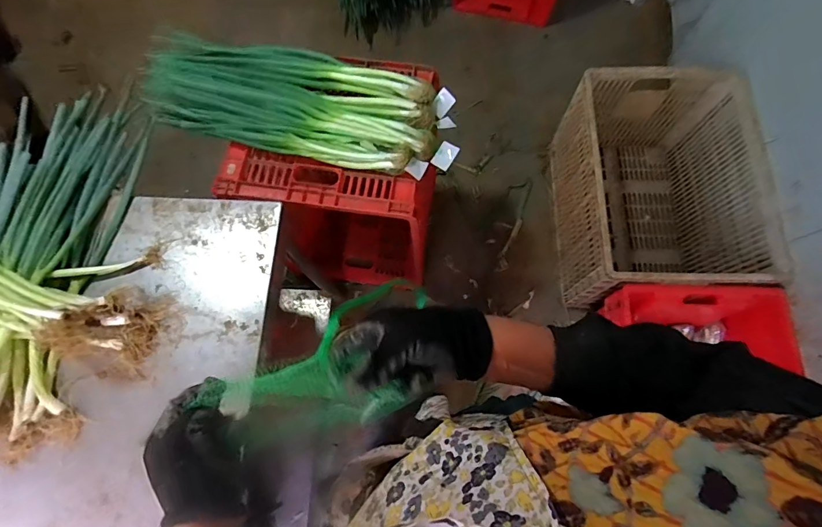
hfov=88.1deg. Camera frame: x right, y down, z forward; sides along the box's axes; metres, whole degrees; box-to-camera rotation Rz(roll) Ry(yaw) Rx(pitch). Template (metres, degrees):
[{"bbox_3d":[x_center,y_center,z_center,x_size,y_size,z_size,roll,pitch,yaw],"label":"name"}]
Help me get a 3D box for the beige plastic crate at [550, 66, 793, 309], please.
[{"bbox_3d":[0.776,-0.232,1.365,0.508,0.394,0.683,0,73,2],"label":"beige plastic crate"}]

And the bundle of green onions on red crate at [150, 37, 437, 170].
[{"bbox_3d":[-0.270,-0.373,0.952,0.668,0.069,0.256,12,74,5],"label":"bundle of green onions on red crate"}]

